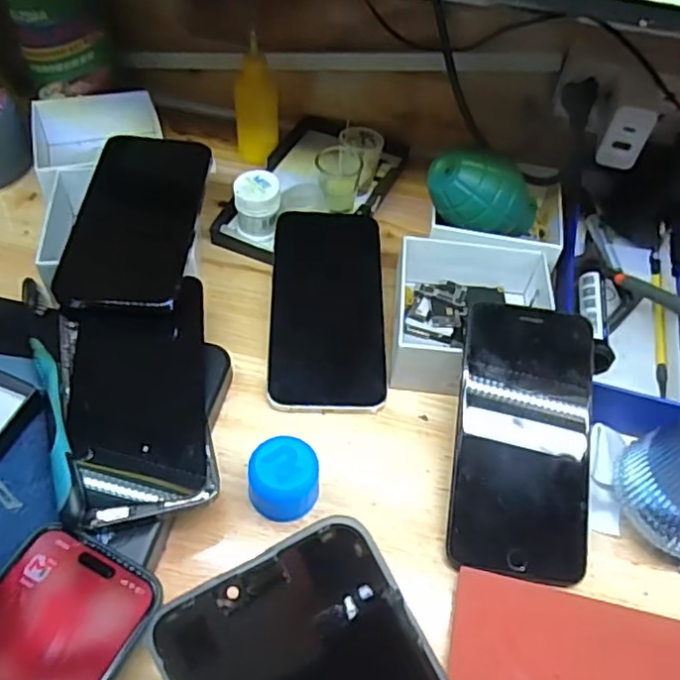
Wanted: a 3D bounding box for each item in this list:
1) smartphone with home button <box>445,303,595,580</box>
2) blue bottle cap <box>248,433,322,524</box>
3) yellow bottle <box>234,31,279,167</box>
[{"bbox_3d":[0.106,0.054,0.368,0.075,0.006,0.153,8,73,2],"label":"smartphone with home button"},{"bbox_3d":[-0.031,0.078,0.361,0.039,0.032,0.039,2,51,-3],"label":"blue bottle cap"},{"bbox_3d":[-0.069,-0.194,0.534,0.030,0.097,0.029,27,54,16],"label":"yellow bottle"}]

